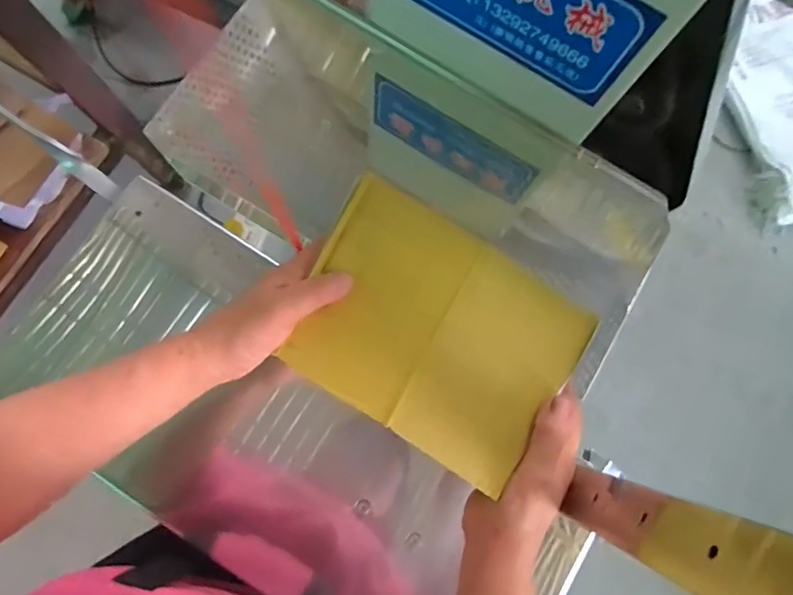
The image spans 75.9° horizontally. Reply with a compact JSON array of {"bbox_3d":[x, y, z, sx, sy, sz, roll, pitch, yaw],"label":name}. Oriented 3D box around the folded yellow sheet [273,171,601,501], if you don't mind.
[{"bbox_3d":[0.027,0.023,0.385,0.206,0.008,0.158,32,79,5],"label":"folded yellow sheet"}]

